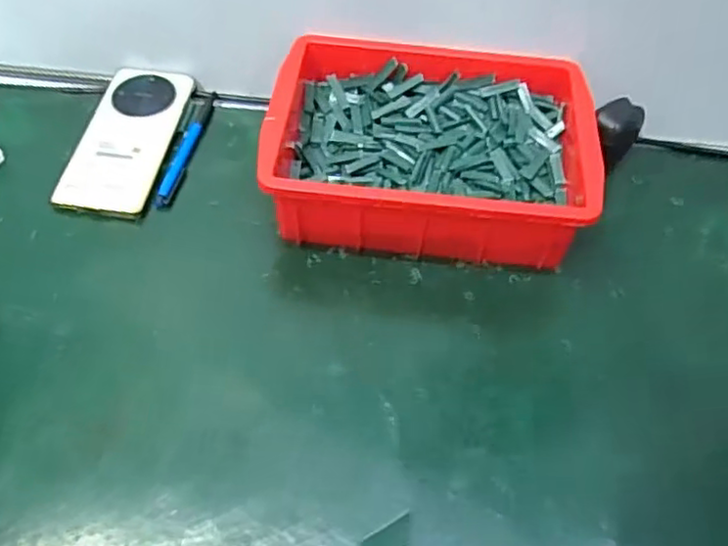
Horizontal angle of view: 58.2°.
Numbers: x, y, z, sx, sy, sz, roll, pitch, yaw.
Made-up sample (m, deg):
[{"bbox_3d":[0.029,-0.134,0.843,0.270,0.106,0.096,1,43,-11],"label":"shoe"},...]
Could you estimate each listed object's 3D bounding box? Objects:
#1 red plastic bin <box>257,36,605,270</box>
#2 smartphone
[{"bbox_3d":[0.052,-0.103,0.531,0.242,0.073,0.184,5,54,0],"label":"red plastic bin"},{"bbox_3d":[-0.206,-0.119,0.571,0.078,0.016,0.161,8,55,3],"label":"smartphone"}]

